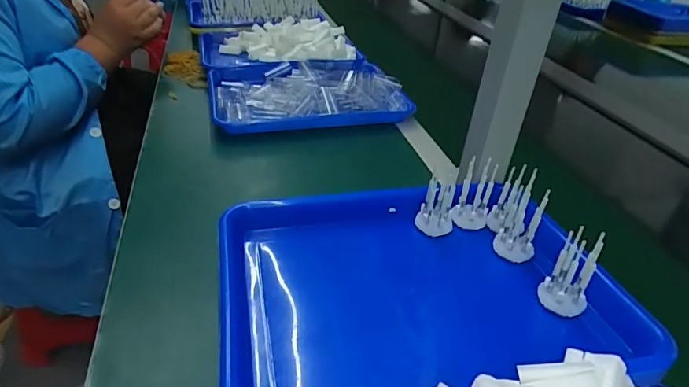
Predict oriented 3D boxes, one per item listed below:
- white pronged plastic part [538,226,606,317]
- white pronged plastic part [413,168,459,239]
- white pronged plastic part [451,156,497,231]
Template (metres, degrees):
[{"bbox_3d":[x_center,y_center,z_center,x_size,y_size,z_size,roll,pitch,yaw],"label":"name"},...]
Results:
[{"bbox_3d":[0.194,0.069,0.374,0.028,0.073,0.034,-20,42,-31],"label":"white pronged plastic part"},{"bbox_3d":[0.097,0.011,0.463,0.032,0.070,0.027,-6,37,-16],"label":"white pronged plastic part"},{"bbox_3d":[0.139,0.006,0.474,0.030,0.083,0.031,29,42,30],"label":"white pronged plastic part"}]

